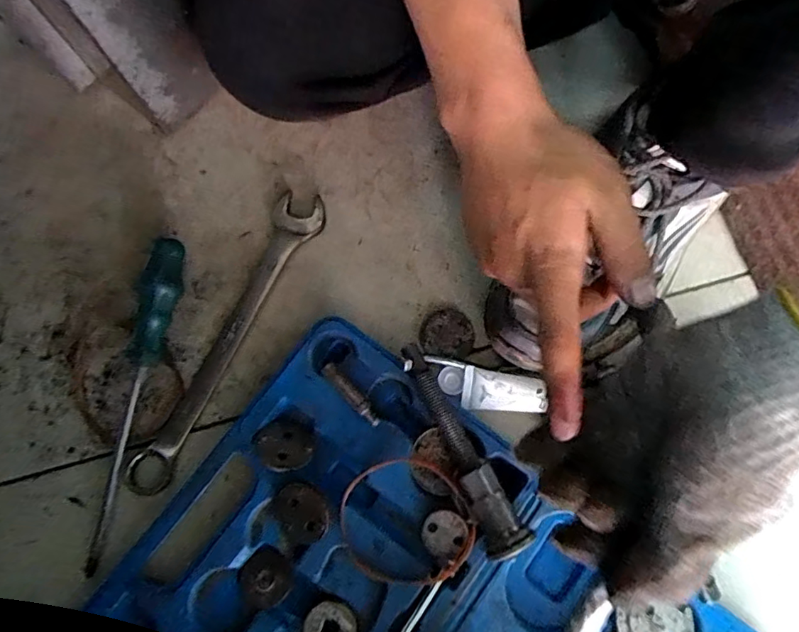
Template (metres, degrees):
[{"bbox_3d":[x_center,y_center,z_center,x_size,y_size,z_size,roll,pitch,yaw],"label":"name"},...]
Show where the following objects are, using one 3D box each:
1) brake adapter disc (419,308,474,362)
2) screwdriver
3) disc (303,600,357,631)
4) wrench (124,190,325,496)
[{"bbox_3d":[0.037,0.013,0.418,0.040,0.004,0.037,0,76,1],"label":"brake adapter disc"},{"bbox_3d":[-0.200,0.058,0.393,0.027,0.036,0.239,13,77,4],"label":"screwdriver"},{"bbox_3d":[-0.046,0.206,0.353,0.033,0.004,0.034,0,76,1],"label":"disc"},{"bbox_3d":[-0.134,0.015,0.419,0.039,0.009,0.253,26,78,7],"label":"wrench"}]

